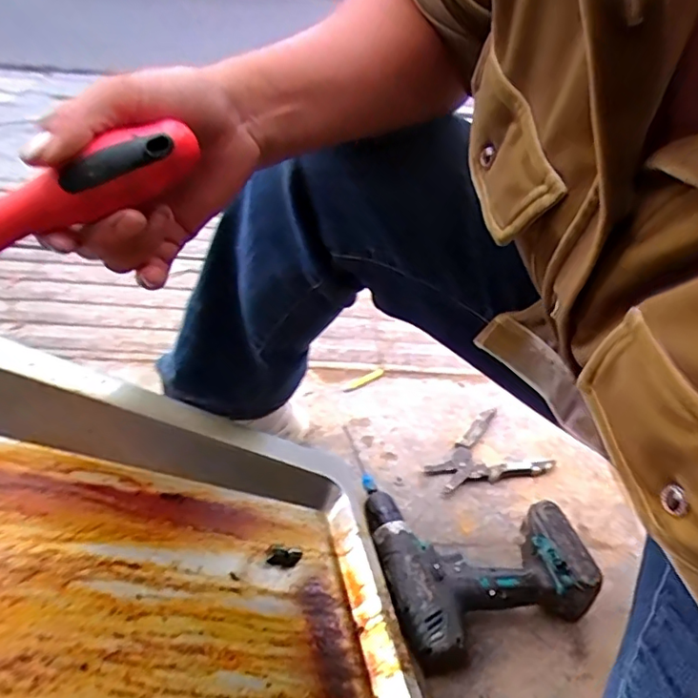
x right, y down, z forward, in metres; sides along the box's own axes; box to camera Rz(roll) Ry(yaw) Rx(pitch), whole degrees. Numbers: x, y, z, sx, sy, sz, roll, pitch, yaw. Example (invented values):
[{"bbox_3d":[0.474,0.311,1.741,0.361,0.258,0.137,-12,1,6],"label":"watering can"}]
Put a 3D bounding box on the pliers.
[{"bbox_3d":[0.175,0.145,0.753,0.154,0.013,0.114,-17,44,-27],"label":"pliers"}]

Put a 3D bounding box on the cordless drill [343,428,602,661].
[{"bbox_3d":[0.127,0.199,0.633,0.201,0.075,0.252,-4,40,-13],"label":"cordless drill"}]

